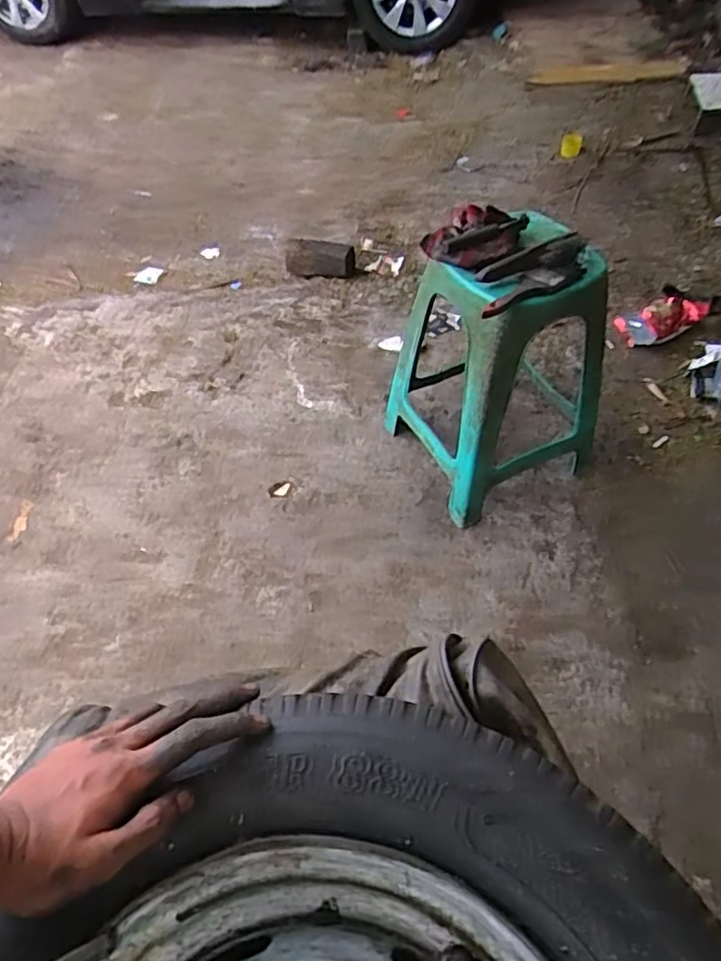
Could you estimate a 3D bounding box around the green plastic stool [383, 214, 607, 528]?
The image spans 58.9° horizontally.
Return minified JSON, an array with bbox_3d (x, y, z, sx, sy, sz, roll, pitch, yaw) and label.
[{"bbox_3d":[0.259,-0.211,1.209,0.319,0.474,0.315,-25,55,-16],"label":"green plastic stool"}]

